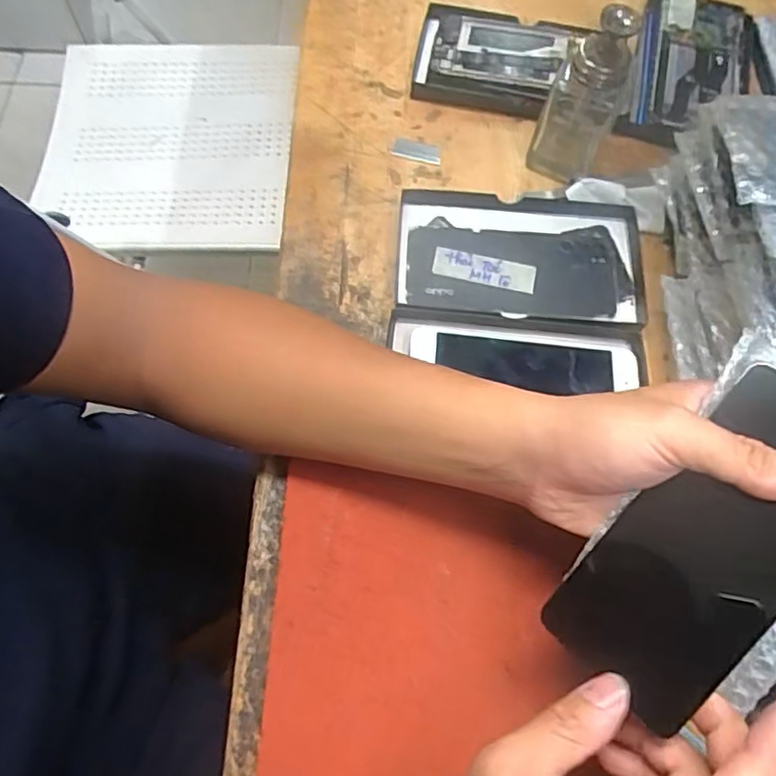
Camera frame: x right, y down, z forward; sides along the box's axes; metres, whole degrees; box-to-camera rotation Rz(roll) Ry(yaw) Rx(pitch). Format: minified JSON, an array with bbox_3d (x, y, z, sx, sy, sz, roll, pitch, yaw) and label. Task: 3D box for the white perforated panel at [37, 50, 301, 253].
[{"bbox_3d":[-0.298,-0.335,0.870,0.322,0.026,0.334,2,73,1],"label":"white perforated panel"}]

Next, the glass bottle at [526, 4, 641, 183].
[{"bbox_3d":[0.149,-0.224,0.465,0.052,0.118,0.067,23,67,8],"label":"glass bottle"}]

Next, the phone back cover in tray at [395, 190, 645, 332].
[{"bbox_3d":[0.099,-0.095,0.473,0.182,0.015,0.108,7,66,1],"label":"phone back cover in tray"}]

